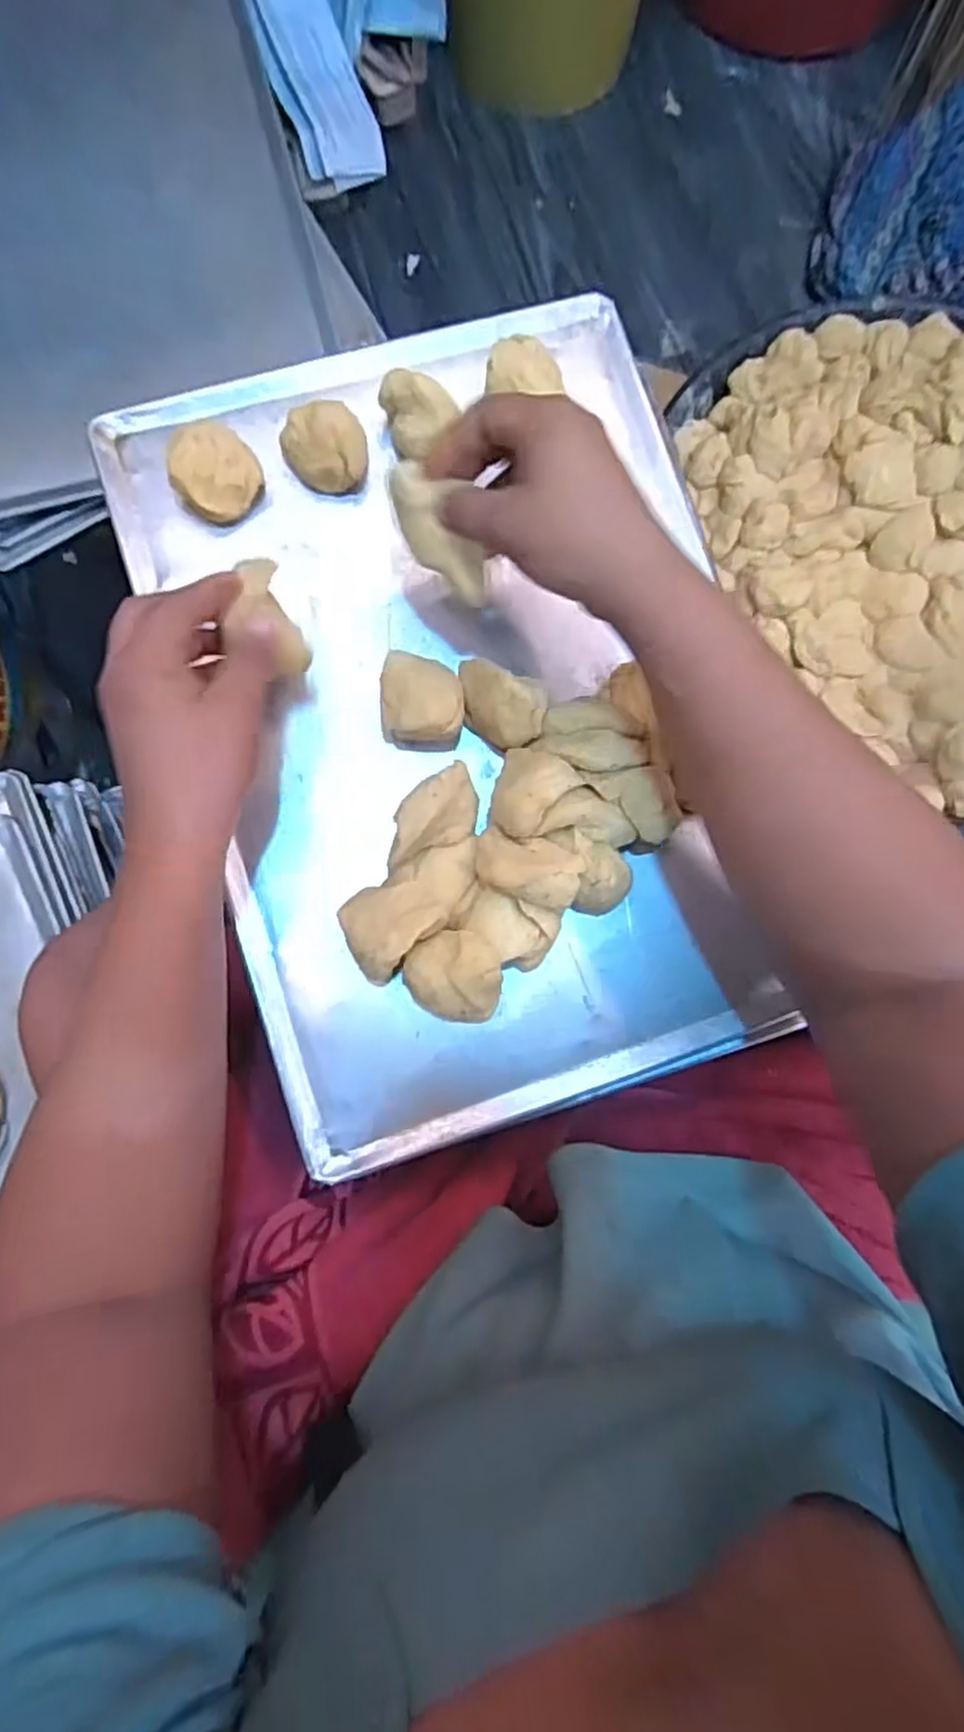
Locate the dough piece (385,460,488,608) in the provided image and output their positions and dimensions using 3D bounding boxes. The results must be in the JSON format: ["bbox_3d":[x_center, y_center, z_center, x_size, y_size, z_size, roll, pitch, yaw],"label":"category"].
[{"bbox_3d":[-0.022,-0.170,0.373,0.027,0.030,0.076,-34,94,-5],"label":"dough piece"}]

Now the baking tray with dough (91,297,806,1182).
[{"bbox_3d":[-0.007,-0.094,0.411,0.308,0.052,0.452,-17,82,-3],"label":"baking tray with dough"}]

